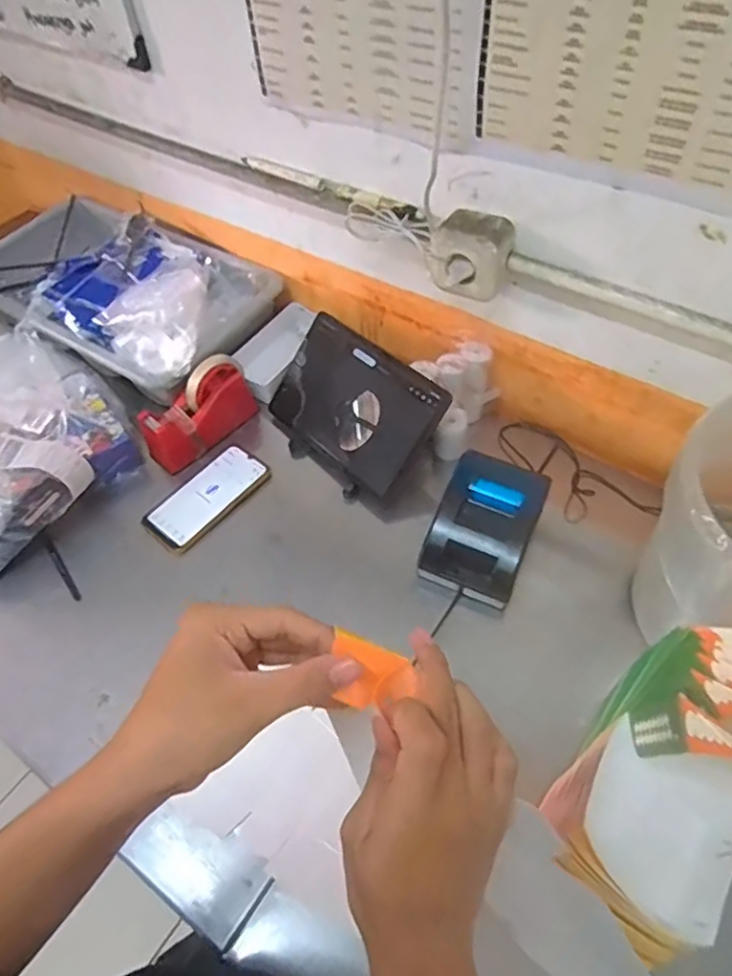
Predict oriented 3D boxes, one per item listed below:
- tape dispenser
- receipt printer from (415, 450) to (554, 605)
[{"bbox_3d":[-0.236,-0.109,0.858,0.163,0.089,0.057,-37,60,-21],"label":"tape dispenser"},{"bbox_3d":[0.141,0.048,0.727,0.114,0.084,0.141,20,58,17],"label":"receipt printer"}]

